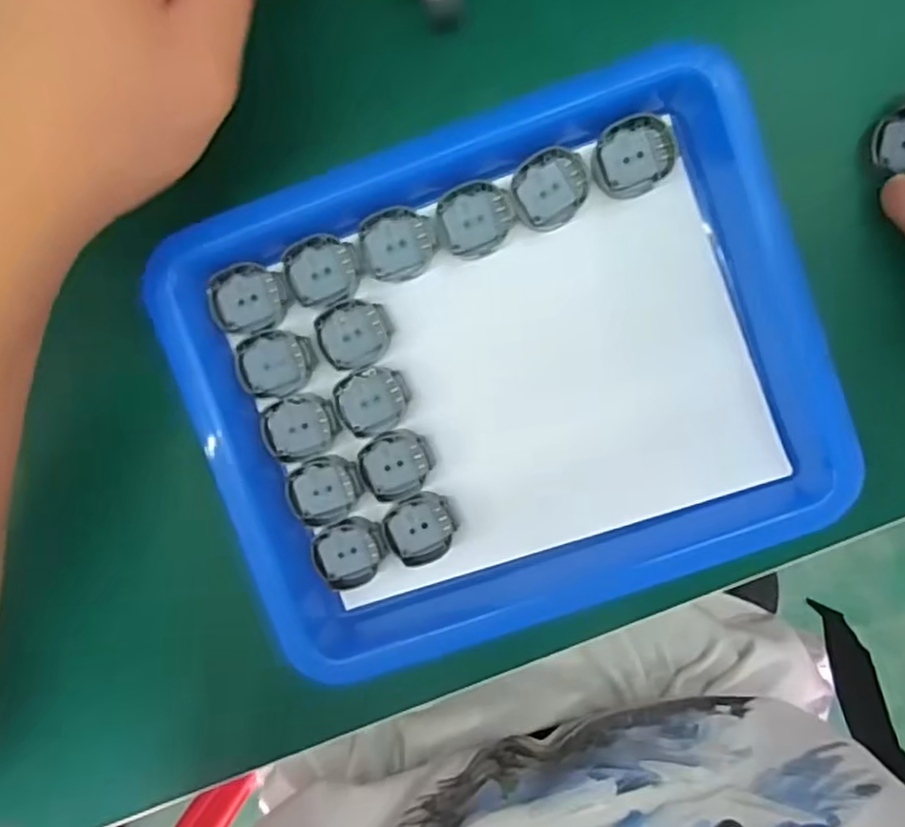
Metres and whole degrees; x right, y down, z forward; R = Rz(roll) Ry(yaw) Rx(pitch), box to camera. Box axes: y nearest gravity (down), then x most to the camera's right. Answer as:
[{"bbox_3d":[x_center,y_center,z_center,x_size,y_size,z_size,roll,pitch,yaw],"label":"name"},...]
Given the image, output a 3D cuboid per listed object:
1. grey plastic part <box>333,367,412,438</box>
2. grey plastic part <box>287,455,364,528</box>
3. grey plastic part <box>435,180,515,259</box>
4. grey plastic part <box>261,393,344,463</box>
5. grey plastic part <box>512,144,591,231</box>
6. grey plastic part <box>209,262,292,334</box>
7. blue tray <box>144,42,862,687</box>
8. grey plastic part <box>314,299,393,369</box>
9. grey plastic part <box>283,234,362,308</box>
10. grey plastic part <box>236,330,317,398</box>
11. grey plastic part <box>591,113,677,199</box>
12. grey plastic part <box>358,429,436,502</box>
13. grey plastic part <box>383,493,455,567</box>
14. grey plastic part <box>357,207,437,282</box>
[{"bbox_3d":[-0.030,-0.005,0.256,0.027,0.005,0.024,-30,93,6],"label":"grey plastic part"},{"bbox_3d":[-0.049,0.030,0.261,0.028,0.006,0.025,-20,94,5],"label":"grey plastic part"},{"bbox_3d":[0.008,-0.071,0.247,0.027,0.007,0.025,-6,95,4],"label":"grey plastic part"},{"bbox_3d":[-0.057,0.005,0.258,0.028,0.005,0.024,-15,95,5],"label":"grey plastic part"},{"bbox_3d":[0.035,-0.082,0.245,0.028,0.006,0.025,-37,93,6],"label":"grey plastic part"},{"bbox_3d":[-0.075,-0.044,0.253,0.028,0.007,0.025,-6,95,4],"label":"grey plastic part"},{"bbox_3d":[0.018,-0.013,0.248,0.213,0.028,0.184,-20,94,5],"label":"blue tray"},{"bbox_3d":[-0.038,-0.030,0.254,0.025,0.006,0.025,-25,96,3],"label":"grey plastic part"},{"bbox_3d":[-0.048,-0.053,0.250,0.026,0.005,0.026,0,98,0],"label":"grey plastic part"},{"bbox_3d":[-0.066,-0.019,0.256,0.028,0.005,0.024,-13,95,5],"label":"grey plastic part"},{"bbox_3d":[0.066,-0.093,0.244,0.030,0.007,0.025,-26,94,6],"label":"grey plastic part"},{"bbox_3d":[-0.021,0.019,0.260,0.028,0.006,0.025,-21,94,5],"label":"grey plastic part"},{"bbox_3d":[-0.012,0.044,0.260,0.027,0.007,0.025,-31,93,6],"label":"grey plastic part"},{"bbox_3d":[-0.019,-0.063,0.249,0.027,0.005,0.026,-15,95,5],"label":"grey plastic part"}]

